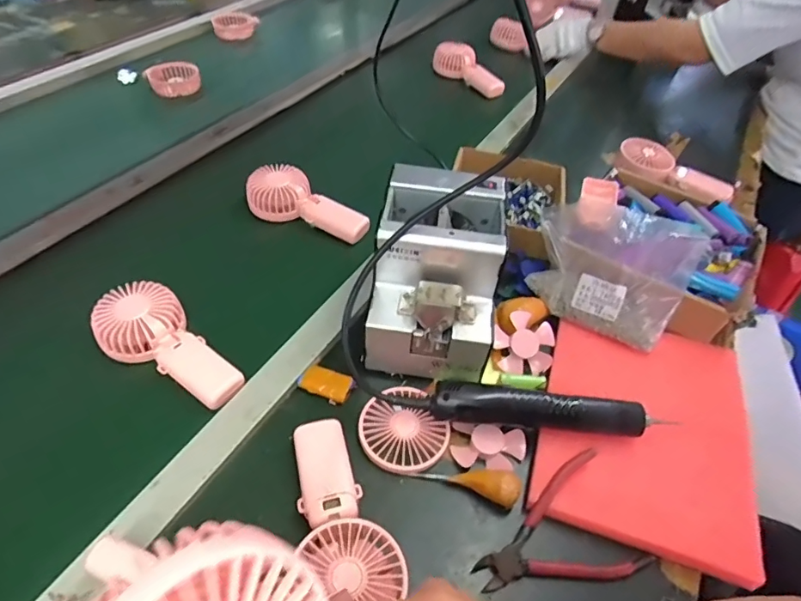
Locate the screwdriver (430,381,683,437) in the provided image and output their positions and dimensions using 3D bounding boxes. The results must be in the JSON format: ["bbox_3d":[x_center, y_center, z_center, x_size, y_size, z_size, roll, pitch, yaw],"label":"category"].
[{"bbox_3d":[0.142,0.104,0.482,0.217,0.033,0.035,8,47,3],"label":"screwdriver"}]

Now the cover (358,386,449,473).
[{"bbox_3d":[0.002,0.127,0.490,0.081,0.017,0.087,-22,53,-23],"label":"cover"}]

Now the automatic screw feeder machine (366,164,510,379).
[{"bbox_3d":[0.039,-0.029,0.535,0.123,0.147,0.185,8,47,3],"label":"automatic screw feeder machine"}]

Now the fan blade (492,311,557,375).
[{"bbox_3d":[0.139,0.048,0.559,0.065,0.011,0.070,-1,72,3],"label":"fan blade"}]

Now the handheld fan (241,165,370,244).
[{"bbox_3d":[-0.126,-0.133,0.706,0.183,0.043,0.079,23,89,10],"label":"handheld fan"}]

